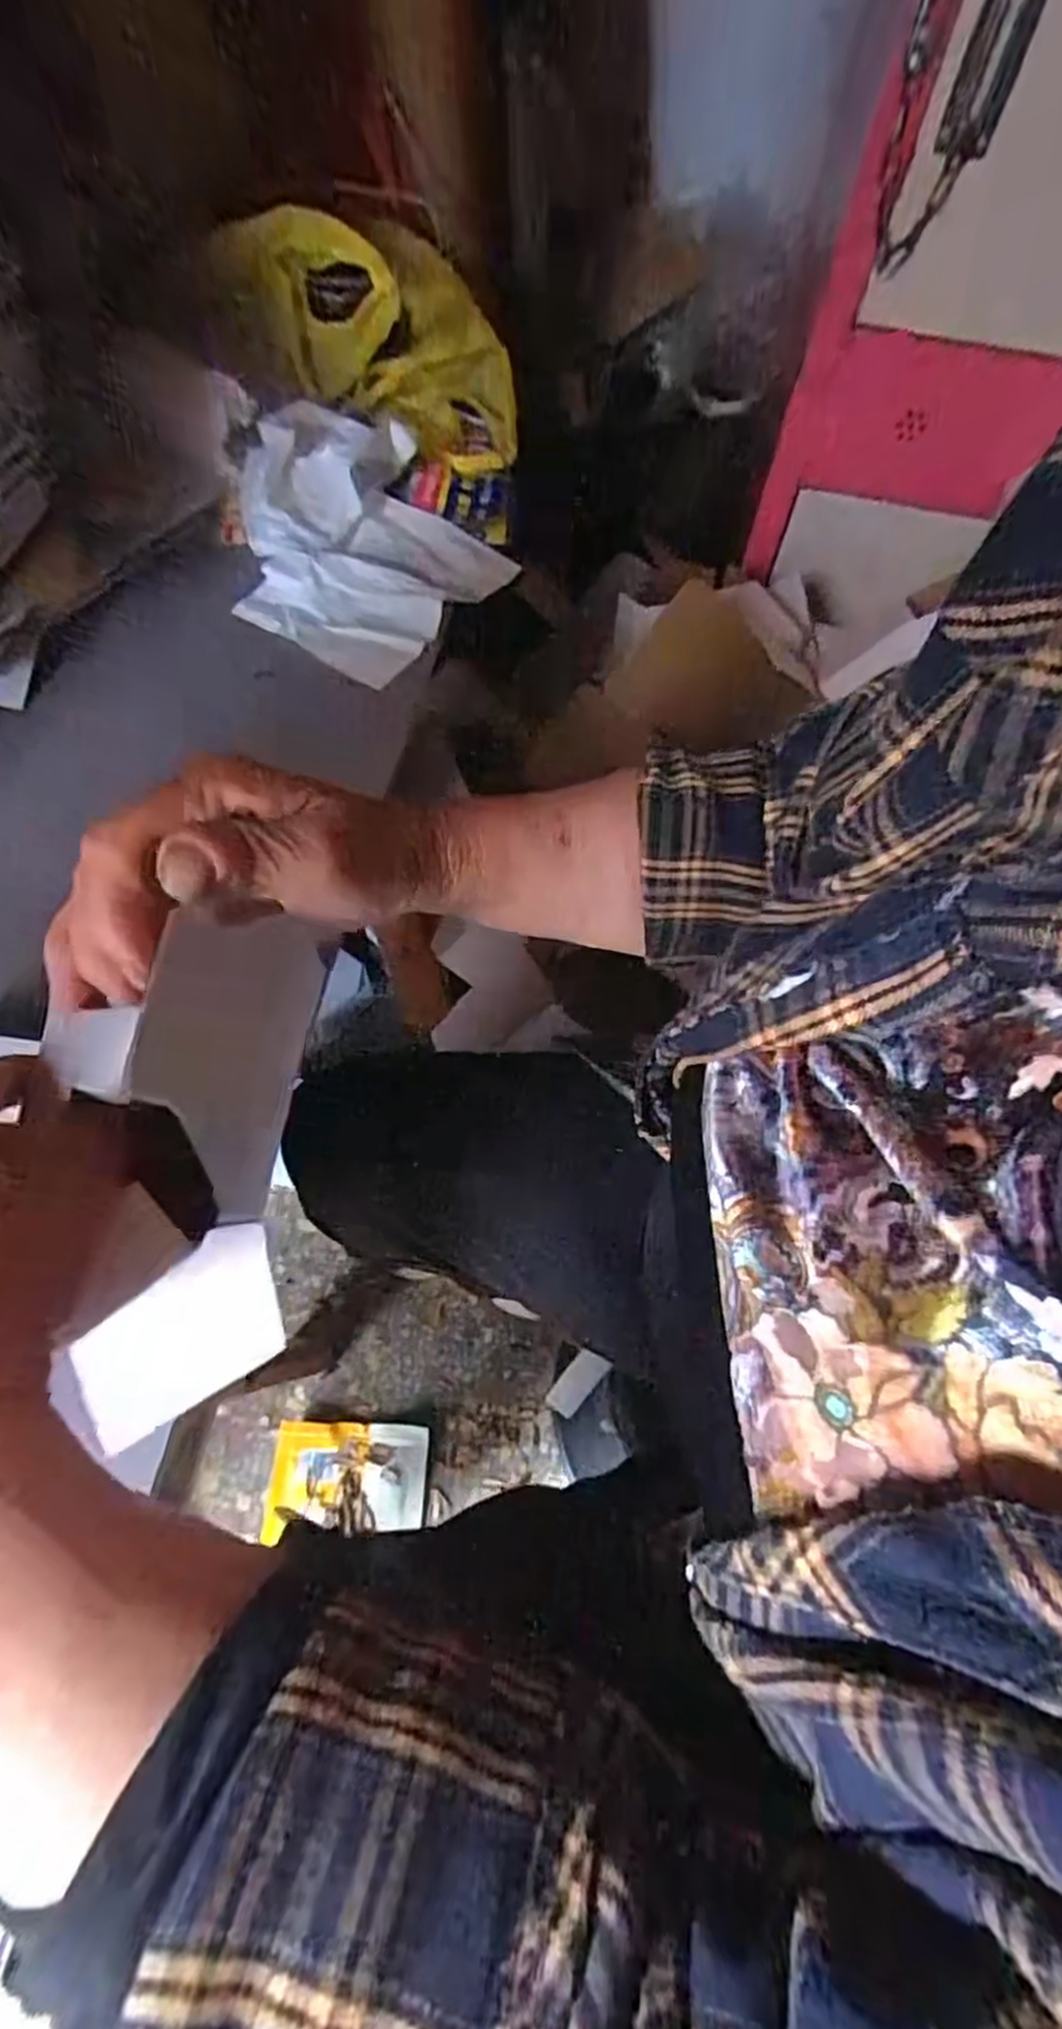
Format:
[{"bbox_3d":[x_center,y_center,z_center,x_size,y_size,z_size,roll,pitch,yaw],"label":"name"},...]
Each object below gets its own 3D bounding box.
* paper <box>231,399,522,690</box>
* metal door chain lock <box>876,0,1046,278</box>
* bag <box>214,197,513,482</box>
[{"bbox_3d":[-0.130,-0.342,0.551,0.213,0.050,0.198,30,62,13],"label":"paper"},{"bbox_3d":[0.305,-0.647,0.566,0.100,0.147,0.022,-21,60,-12],"label":"metal door chain lock"},{"bbox_3d":[-0.110,-0.515,0.583,0.186,0.132,0.121,0,60,-4],"label":"bag"}]

